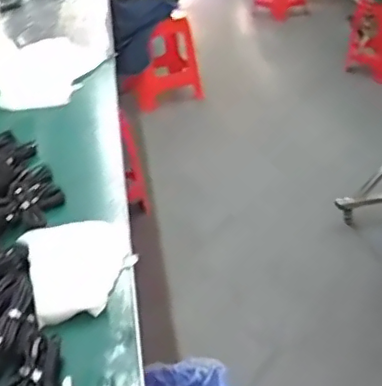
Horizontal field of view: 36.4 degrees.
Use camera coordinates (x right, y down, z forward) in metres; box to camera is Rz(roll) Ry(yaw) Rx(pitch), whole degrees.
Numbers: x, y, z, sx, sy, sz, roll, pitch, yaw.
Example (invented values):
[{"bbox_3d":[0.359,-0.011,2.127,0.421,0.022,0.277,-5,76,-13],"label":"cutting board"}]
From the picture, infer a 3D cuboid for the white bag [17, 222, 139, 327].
[{"bbox_3d":[-0.153,0.104,0.837,0.159,0.037,0.190,-14,30,-18],"label":"white bag"}]

